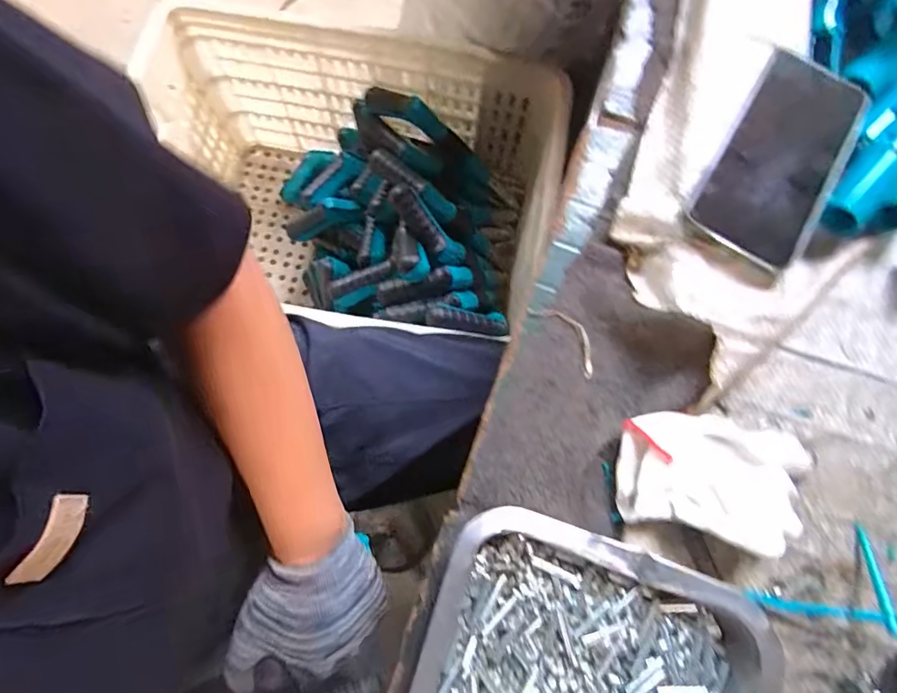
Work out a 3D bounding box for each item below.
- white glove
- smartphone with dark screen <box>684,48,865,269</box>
[{"bbox_3d":[0.163,0.080,0.313,0.113,0.027,0.073,12,76,3],"label":"white glove"},{"bbox_3d":[0.218,-0.124,0.335,0.072,0.007,0.151,30,82,3],"label":"smartphone with dark screen"}]

